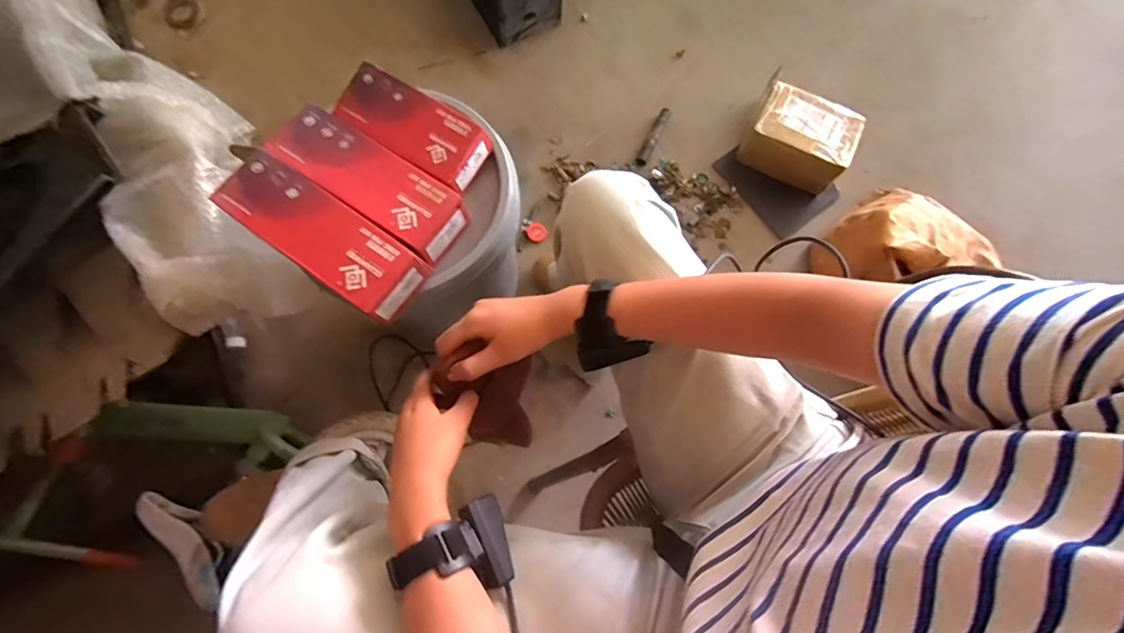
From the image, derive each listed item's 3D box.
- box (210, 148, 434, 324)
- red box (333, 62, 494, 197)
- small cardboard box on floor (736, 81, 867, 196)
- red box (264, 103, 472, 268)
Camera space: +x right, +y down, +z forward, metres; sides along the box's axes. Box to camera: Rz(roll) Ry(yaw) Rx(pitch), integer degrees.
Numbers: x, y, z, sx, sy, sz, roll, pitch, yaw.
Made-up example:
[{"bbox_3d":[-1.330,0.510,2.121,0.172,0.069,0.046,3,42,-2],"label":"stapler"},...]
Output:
[{"bbox_3d":[-0.275,-0.092,0.554,0.235,0.053,0.088,34,77,7],"label":"box"},{"bbox_3d":[-0.187,-0.232,0.605,0.174,0.052,0.087,29,76,6],"label":"red box"},{"bbox_3d":[0.498,-0.375,1.020,0.200,0.107,0.154,29,78,6],"label":"small cardboard box on floor"},{"bbox_3d":[-0.232,-0.165,0.588,0.235,0.056,0.088,34,77,7],"label":"red box"}]

